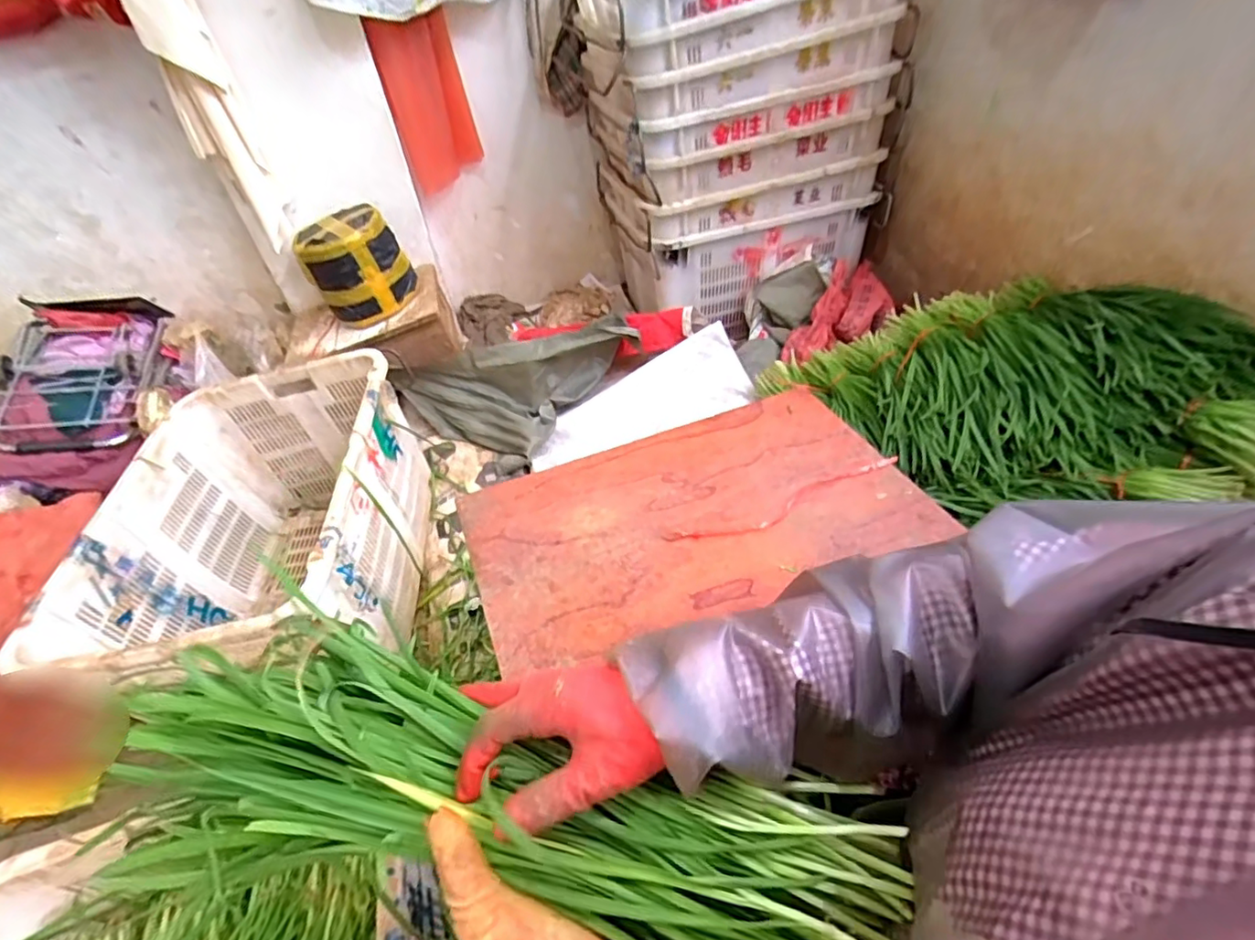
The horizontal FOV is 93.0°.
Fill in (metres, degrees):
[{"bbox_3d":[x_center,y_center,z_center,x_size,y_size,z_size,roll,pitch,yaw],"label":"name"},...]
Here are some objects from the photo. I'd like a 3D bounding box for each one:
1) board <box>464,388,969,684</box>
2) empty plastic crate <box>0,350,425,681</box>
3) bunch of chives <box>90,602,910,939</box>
[{"bbox_3d":[0.081,0.036,0.835,0.580,0.011,0.360,-15,41,-11],"label":"board"},{"bbox_3d":[-0.667,0.141,1.160,0.480,0.405,0.706,-11,44,-4],"label":"empty plastic crate"},{"bbox_3d":[-0.066,0.200,0.359,0.455,0.062,0.139,14,47,3],"label":"bunch of chives"}]

